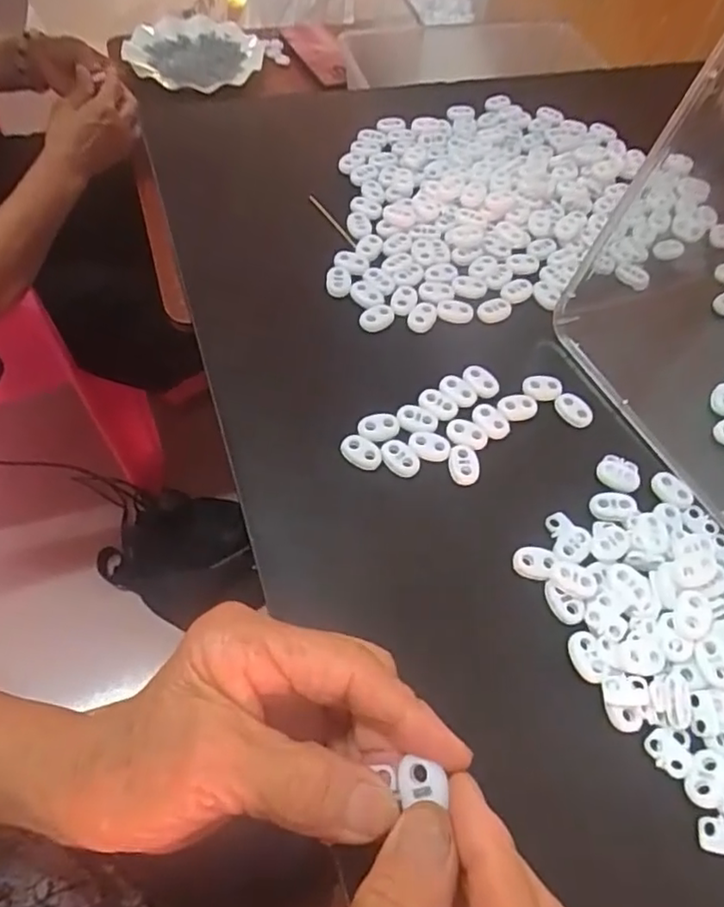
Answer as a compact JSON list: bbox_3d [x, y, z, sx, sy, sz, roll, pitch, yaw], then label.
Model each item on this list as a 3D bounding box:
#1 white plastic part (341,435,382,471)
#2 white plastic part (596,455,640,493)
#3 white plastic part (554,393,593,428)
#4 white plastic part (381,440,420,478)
[{"bbox_3d":[0.000,0.000,0.326,0.022,0.007,0.015,22,59,8],"label":"white plastic part"},{"bbox_3d":[0.137,0.011,0.333,0.022,0.005,0.016,21,59,8],"label":"white plastic part"},{"bbox_3d":[0.119,-0.024,0.352,0.011,0.010,0.022,-35,67,-23],"label":"white plastic part"},{"bbox_3d":[0.020,0.003,0.326,0.015,0.007,0.021,-33,67,-22],"label":"white plastic part"}]

